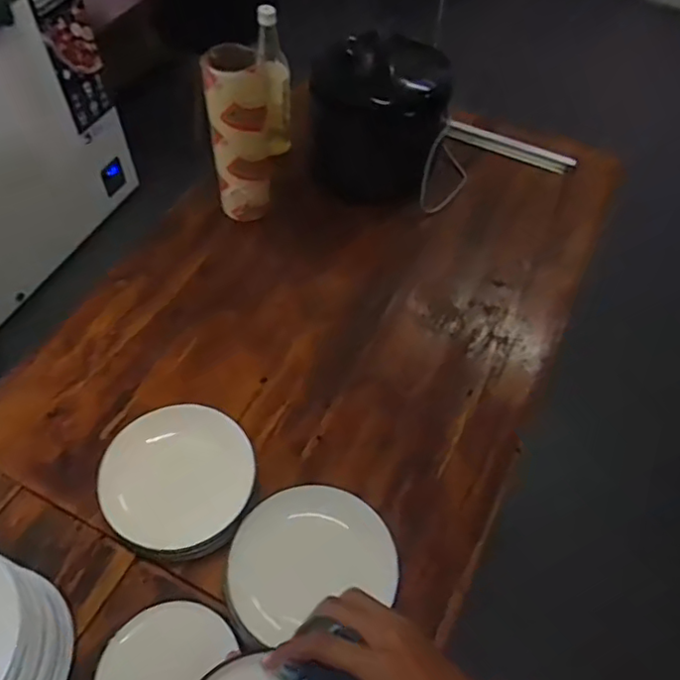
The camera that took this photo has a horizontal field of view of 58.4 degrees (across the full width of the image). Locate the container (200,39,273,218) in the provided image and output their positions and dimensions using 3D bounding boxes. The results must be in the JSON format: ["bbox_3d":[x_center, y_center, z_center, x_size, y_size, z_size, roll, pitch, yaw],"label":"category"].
[{"bbox_3d":[-0.170,-0.344,1.048,0.100,0.285,0.087,-5,56,-6],"label":"container"}]

